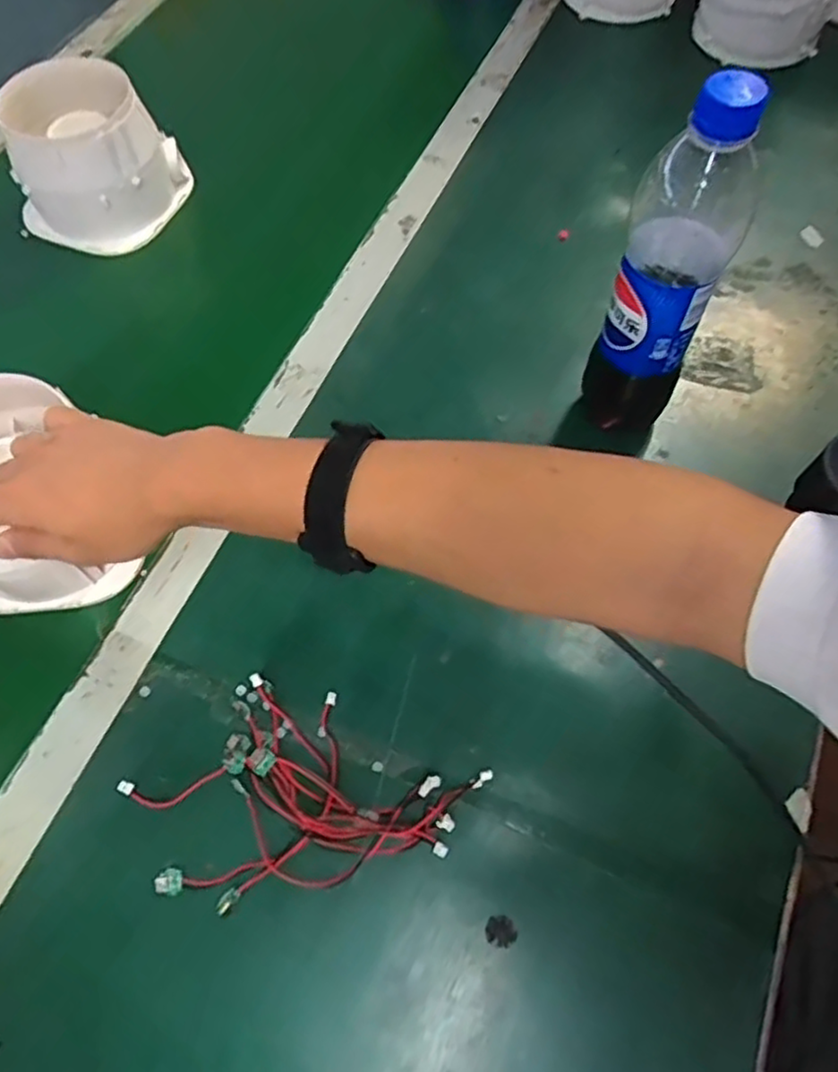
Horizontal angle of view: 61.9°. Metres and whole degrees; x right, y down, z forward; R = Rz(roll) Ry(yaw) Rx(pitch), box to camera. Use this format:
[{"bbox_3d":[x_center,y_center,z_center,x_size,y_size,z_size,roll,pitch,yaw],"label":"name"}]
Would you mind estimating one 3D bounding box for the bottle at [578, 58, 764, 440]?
[{"bbox_3d":[0.153,-0.159,0.436,0.065,0.250,0.056,28,68,14],"label":"bottle"}]

